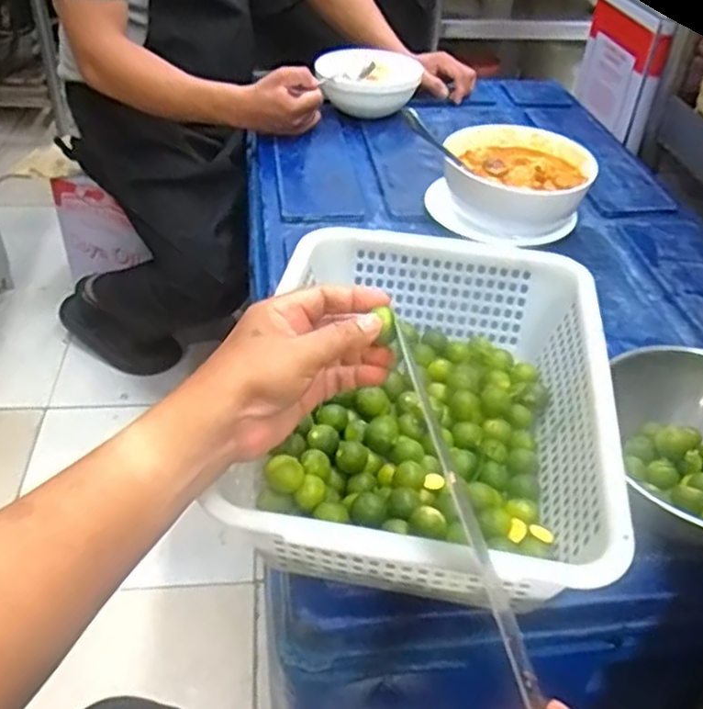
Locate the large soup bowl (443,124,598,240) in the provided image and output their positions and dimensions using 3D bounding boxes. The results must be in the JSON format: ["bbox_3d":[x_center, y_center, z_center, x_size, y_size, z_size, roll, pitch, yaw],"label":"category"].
[{"bbox_3d":[0.211,-0.223,0.913,0.179,0.083,0.154,17,42,14],"label":"large soup bowl"}]

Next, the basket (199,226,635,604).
[{"bbox_3d":[0.061,0.034,0.560,0.249,0.091,0.336,8,40,5],"label":"basket"}]

